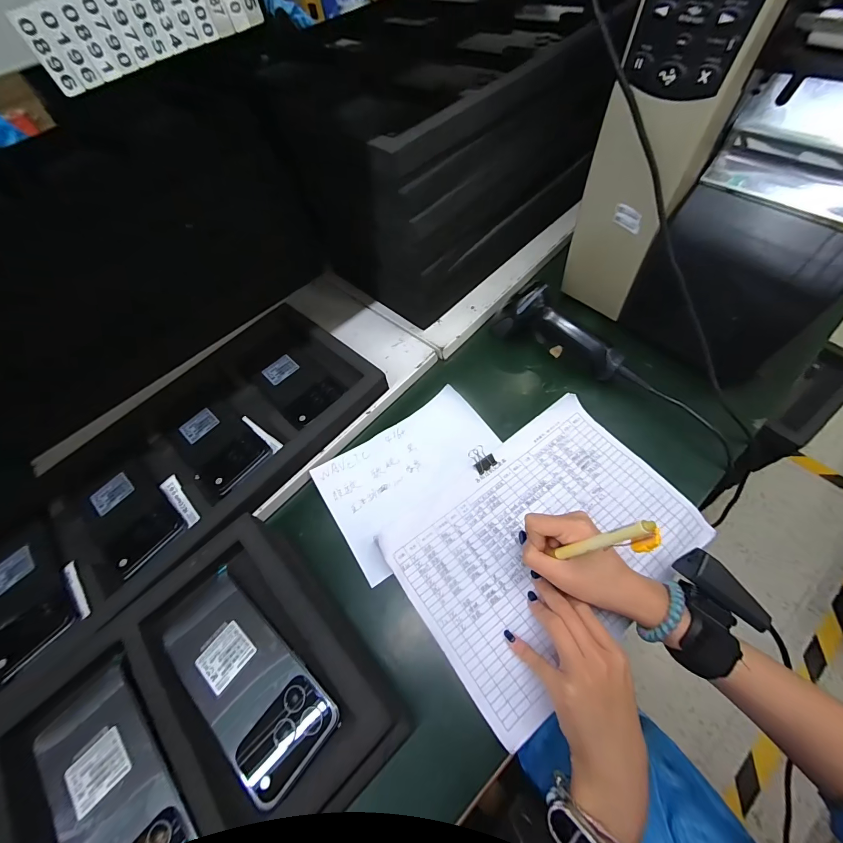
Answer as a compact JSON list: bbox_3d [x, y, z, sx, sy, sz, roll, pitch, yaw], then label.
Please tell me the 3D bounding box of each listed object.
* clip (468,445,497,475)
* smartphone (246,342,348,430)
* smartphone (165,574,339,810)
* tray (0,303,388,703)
[{"bbox_3d":[0.069,0.041,0.411,0.025,0.011,0.031,-33,62,-12],"label":"clip"},{"bbox_3d":[-0.160,-0.050,0.453,0.142,0.014,0.077,37,71,27],"label":"smartphone"},{"bbox_3d":[-0.143,0.206,0.288,0.158,0.011,0.070,35,70,24],"label":"smartphone"},{"bbox_3d":[-0.279,0.054,0.414,0.235,0.043,0.484,33,69,23],"label":"tray"}]

